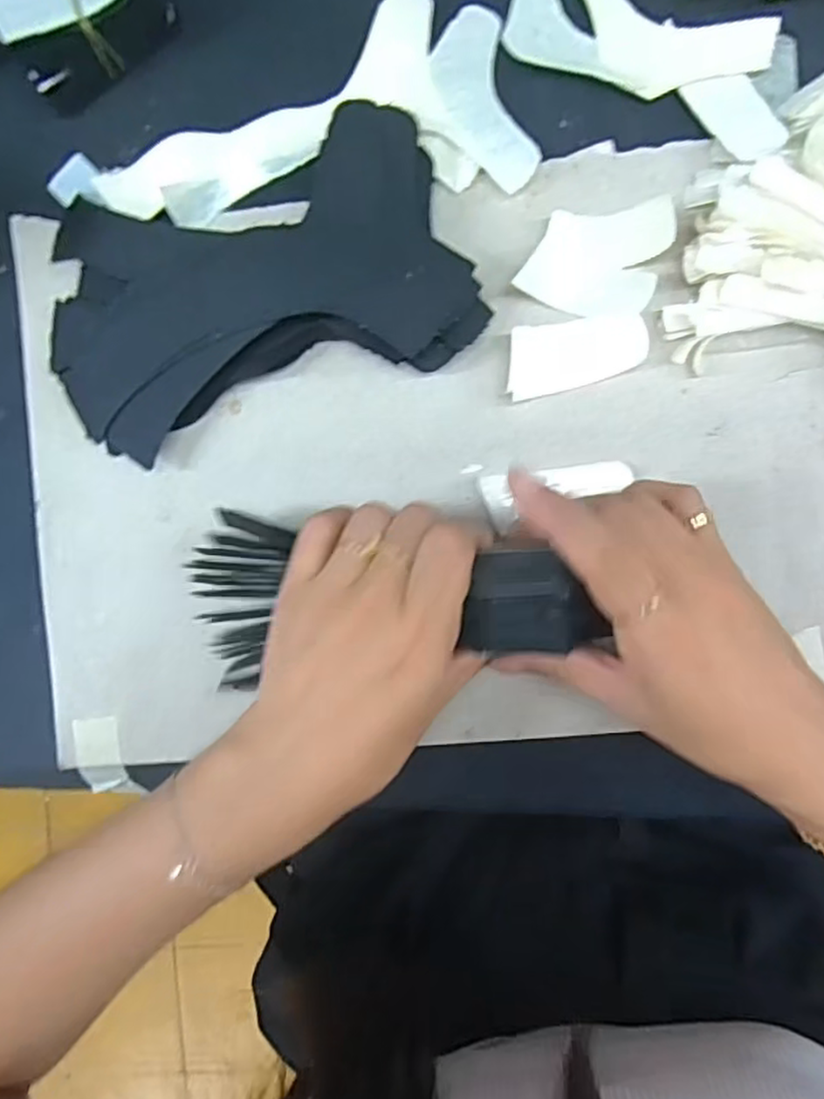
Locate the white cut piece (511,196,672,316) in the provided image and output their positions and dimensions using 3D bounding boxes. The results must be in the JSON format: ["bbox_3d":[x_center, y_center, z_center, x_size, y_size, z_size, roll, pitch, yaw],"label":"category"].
[{"bbox_3d":[0.082,-0.128,0.310,0.064,0.007,0.046,0,104,11],"label":"white cut piece"}]

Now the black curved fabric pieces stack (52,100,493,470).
[{"bbox_3d":[-0.080,-0.126,0.328,0.200,0.030,0.125,-18,88,6],"label":"black curved fabric pieces stack"}]

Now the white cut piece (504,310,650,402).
[{"bbox_3d":[0.074,-0.088,0.314,0.061,0.004,0.032,-8,87,5],"label":"white cut piece"}]

